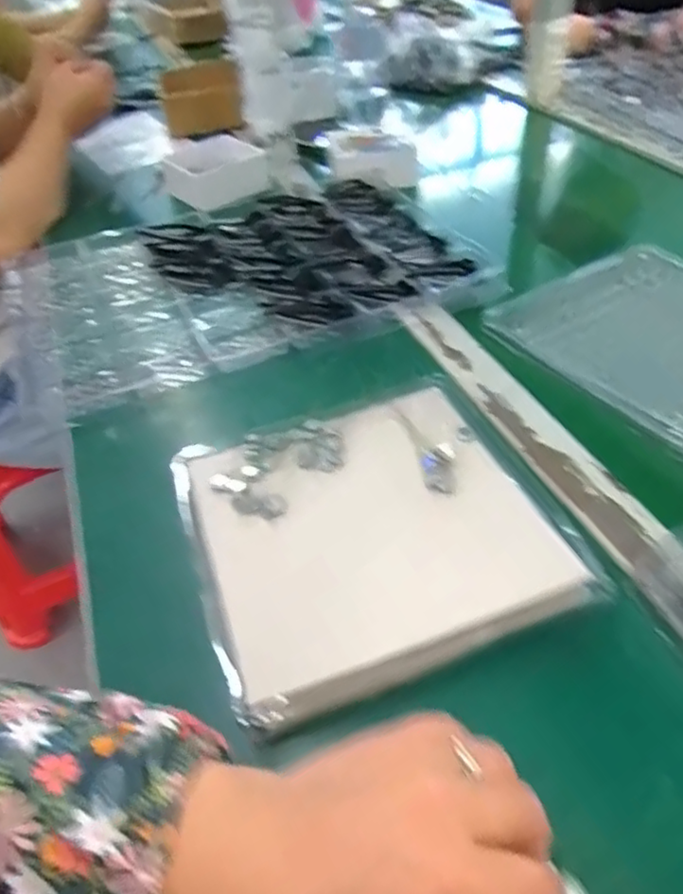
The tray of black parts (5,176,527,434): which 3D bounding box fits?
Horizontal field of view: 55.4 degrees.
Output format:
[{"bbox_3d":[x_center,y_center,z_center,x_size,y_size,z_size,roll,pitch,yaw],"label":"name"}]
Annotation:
[{"bbox_3d":[-0.096,-0.182,0.660,0.428,0.021,0.333,-20,44,-15],"label":"tray of black parts"}]

